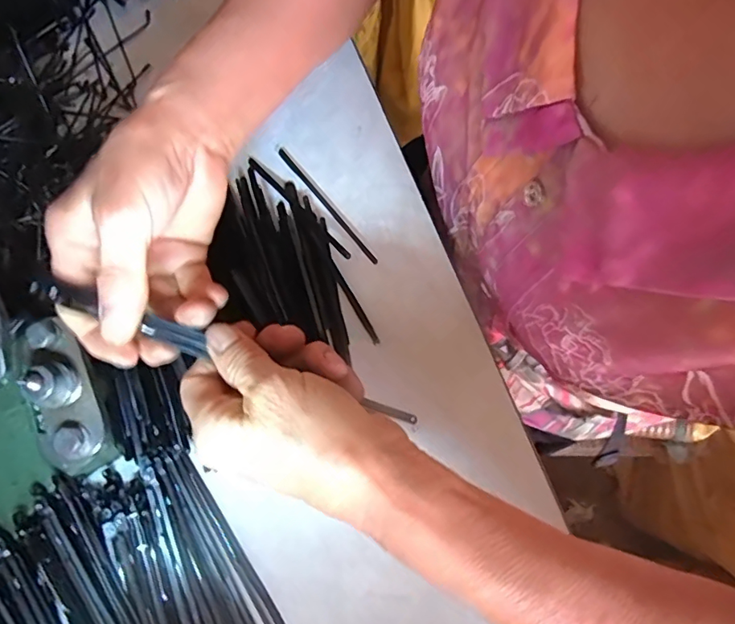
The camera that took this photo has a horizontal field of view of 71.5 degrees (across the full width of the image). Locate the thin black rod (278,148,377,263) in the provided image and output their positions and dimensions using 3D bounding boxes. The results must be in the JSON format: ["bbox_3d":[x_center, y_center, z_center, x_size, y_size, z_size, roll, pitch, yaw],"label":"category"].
[{"bbox_3d":[-0.026,-0.069,0.329,0.004,0.004,0.100,-39,79,-6],"label":"thin black rod"}]

